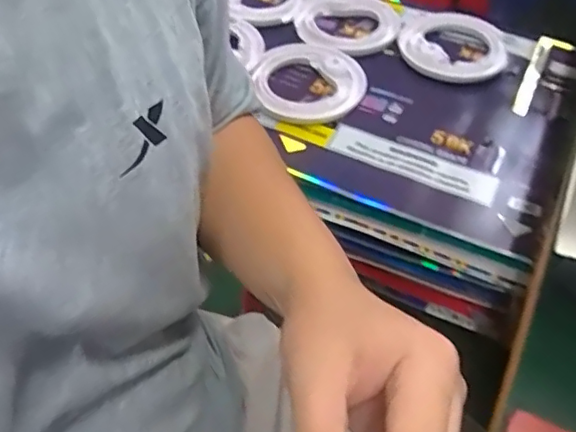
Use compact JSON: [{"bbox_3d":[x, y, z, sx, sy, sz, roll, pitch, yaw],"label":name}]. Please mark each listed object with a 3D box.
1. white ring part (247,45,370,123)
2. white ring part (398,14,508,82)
[{"bbox_3d":[0.024,-0.158,0.670,0.126,0.026,0.126,-6,48,-5],"label":"white ring part"},{"bbox_3d":[0.208,-0.215,0.717,0.127,0.027,0.147,22,52,19],"label":"white ring part"}]

